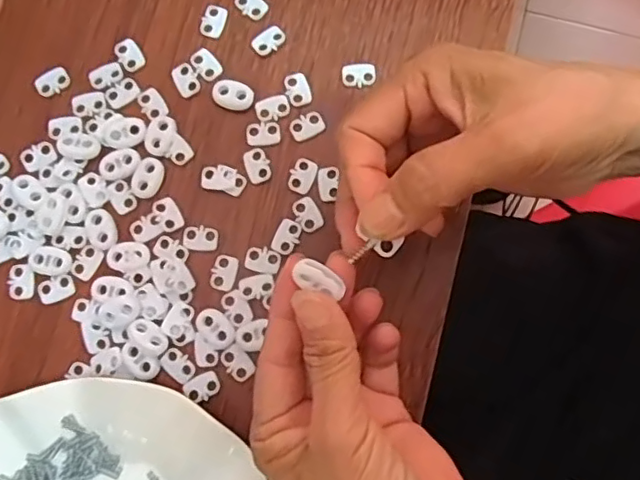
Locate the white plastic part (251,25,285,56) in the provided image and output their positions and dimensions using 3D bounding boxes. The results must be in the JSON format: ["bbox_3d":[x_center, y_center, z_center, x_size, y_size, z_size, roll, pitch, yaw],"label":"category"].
[{"bbox_3d":[-0.029,-0.113,0.339,0.019,0.004,0.013,-44,82,-7],"label":"white plastic part"}]

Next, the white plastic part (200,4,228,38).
[{"bbox_3d":[-0.061,-0.126,0.341,0.013,0.004,0.019,19,80,4],"label":"white plastic part"}]

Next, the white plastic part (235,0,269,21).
[{"bbox_3d":[-0.040,-0.135,0.342,0.019,0.004,0.013,34,81,7],"label":"white plastic part"}]

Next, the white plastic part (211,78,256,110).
[{"bbox_3d":[-0.049,-0.081,0.333,0.023,0.005,0.016,19,80,4],"label":"white plastic part"}]

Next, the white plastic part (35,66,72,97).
[{"bbox_3d":[-0.151,-0.090,0.337,0.019,0.004,0.013,-31,80,-5],"label":"white plastic part"}]

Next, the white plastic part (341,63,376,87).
[{"bbox_3d":[0.022,-0.093,0.337,0.019,0.004,0.013,-1,79,1],"label":"white plastic part"}]

